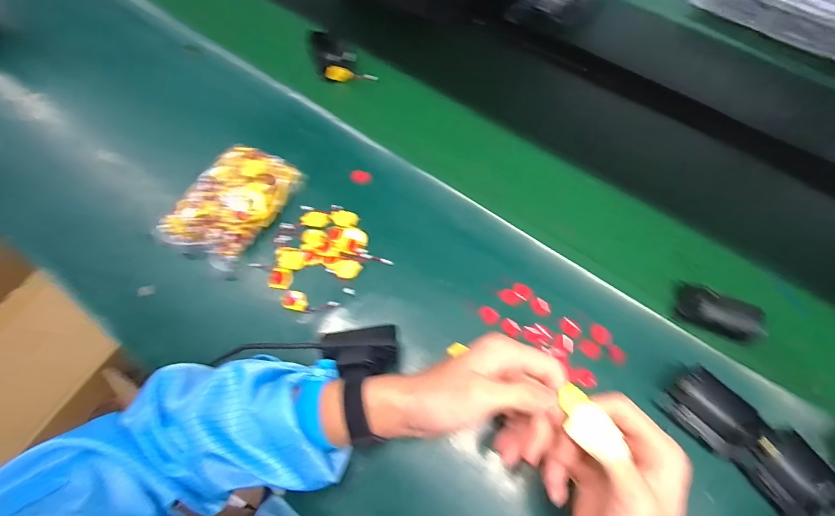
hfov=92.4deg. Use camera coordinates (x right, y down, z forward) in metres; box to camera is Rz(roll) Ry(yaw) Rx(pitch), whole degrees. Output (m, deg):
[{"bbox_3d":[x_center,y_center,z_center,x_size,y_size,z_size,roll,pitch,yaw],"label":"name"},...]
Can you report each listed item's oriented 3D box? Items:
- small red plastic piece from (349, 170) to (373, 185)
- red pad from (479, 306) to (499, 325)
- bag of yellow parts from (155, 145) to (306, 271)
[{"bbox_3d":[-0.070,-0.100,0.497,0.027,0.005,0.017,16,72,7],"label":"small red plastic piece"},{"bbox_3d":[0.077,0.061,0.428,0.018,0.009,0.022,-26,68,-12],"label":"red pad"},{"bbox_3d":[-0.215,-0.065,0.462,0.100,0.034,0.147,26,69,9],"label":"bag of yellow parts"}]

